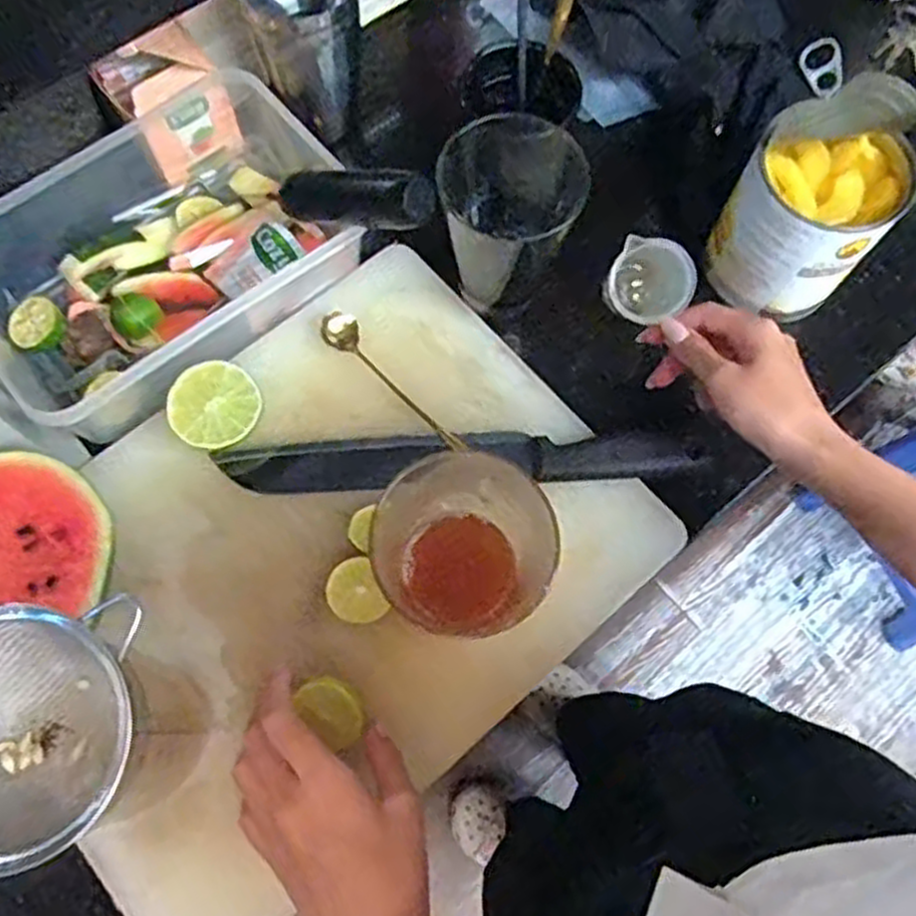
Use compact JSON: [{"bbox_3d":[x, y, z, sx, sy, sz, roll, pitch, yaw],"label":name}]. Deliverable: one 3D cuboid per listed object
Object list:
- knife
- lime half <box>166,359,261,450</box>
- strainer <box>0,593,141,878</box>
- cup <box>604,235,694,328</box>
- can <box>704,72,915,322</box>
[{"bbox_3d":[0.002,0.003,0.524,0.312,0.016,0.033,-1,71,-2],"label":"knife"},{"bbox_3d":[-0.158,-0.034,0.515,0.056,0.026,0.056,1,87,-12],"label":"lime half"},{"bbox_3d":[-0.183,0.113,0.324,0.093,0.038,0.100,1,71,-2],"label":"strainer"},{"bbox_3d":[0.125,-0.115,0.516,0.052,0.032,0.053,2,99,10],"label":"cup"},{"bbox_3d":[0.243,-0.175,0.527,0.093,0.155,0.098,1,71,-2],"label":"can"}]

